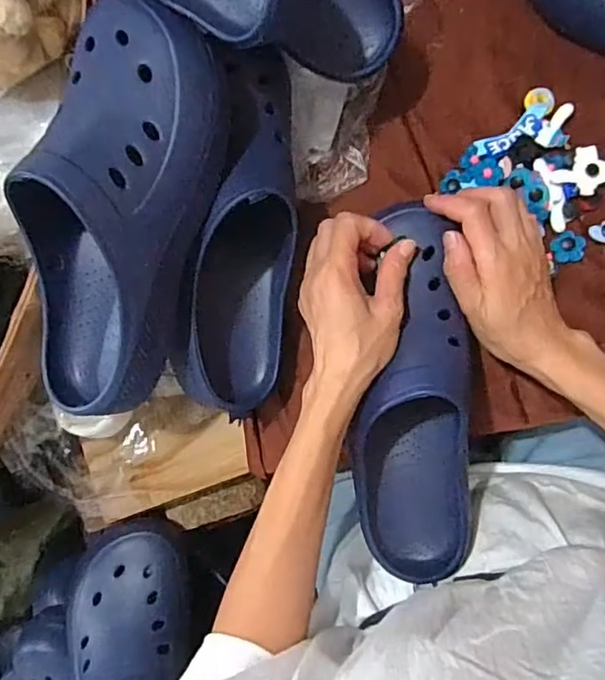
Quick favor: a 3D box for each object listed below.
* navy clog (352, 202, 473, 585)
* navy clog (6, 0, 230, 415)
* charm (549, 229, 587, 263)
[{"bbox_3d":[0.084,0.047,0.433,0.087,0.080,0.277,1,105,8],"label":"navy clog"},{"bbox_3d":[-0.129,-0.086,0.386,0.113,0.092,0.277,16,91,12],"label":"navy clog"},{"bbox_3d":[0.213,-0.074,0.456,0.026,0.006,0.025,0,88,8],"label":"charm"}]

